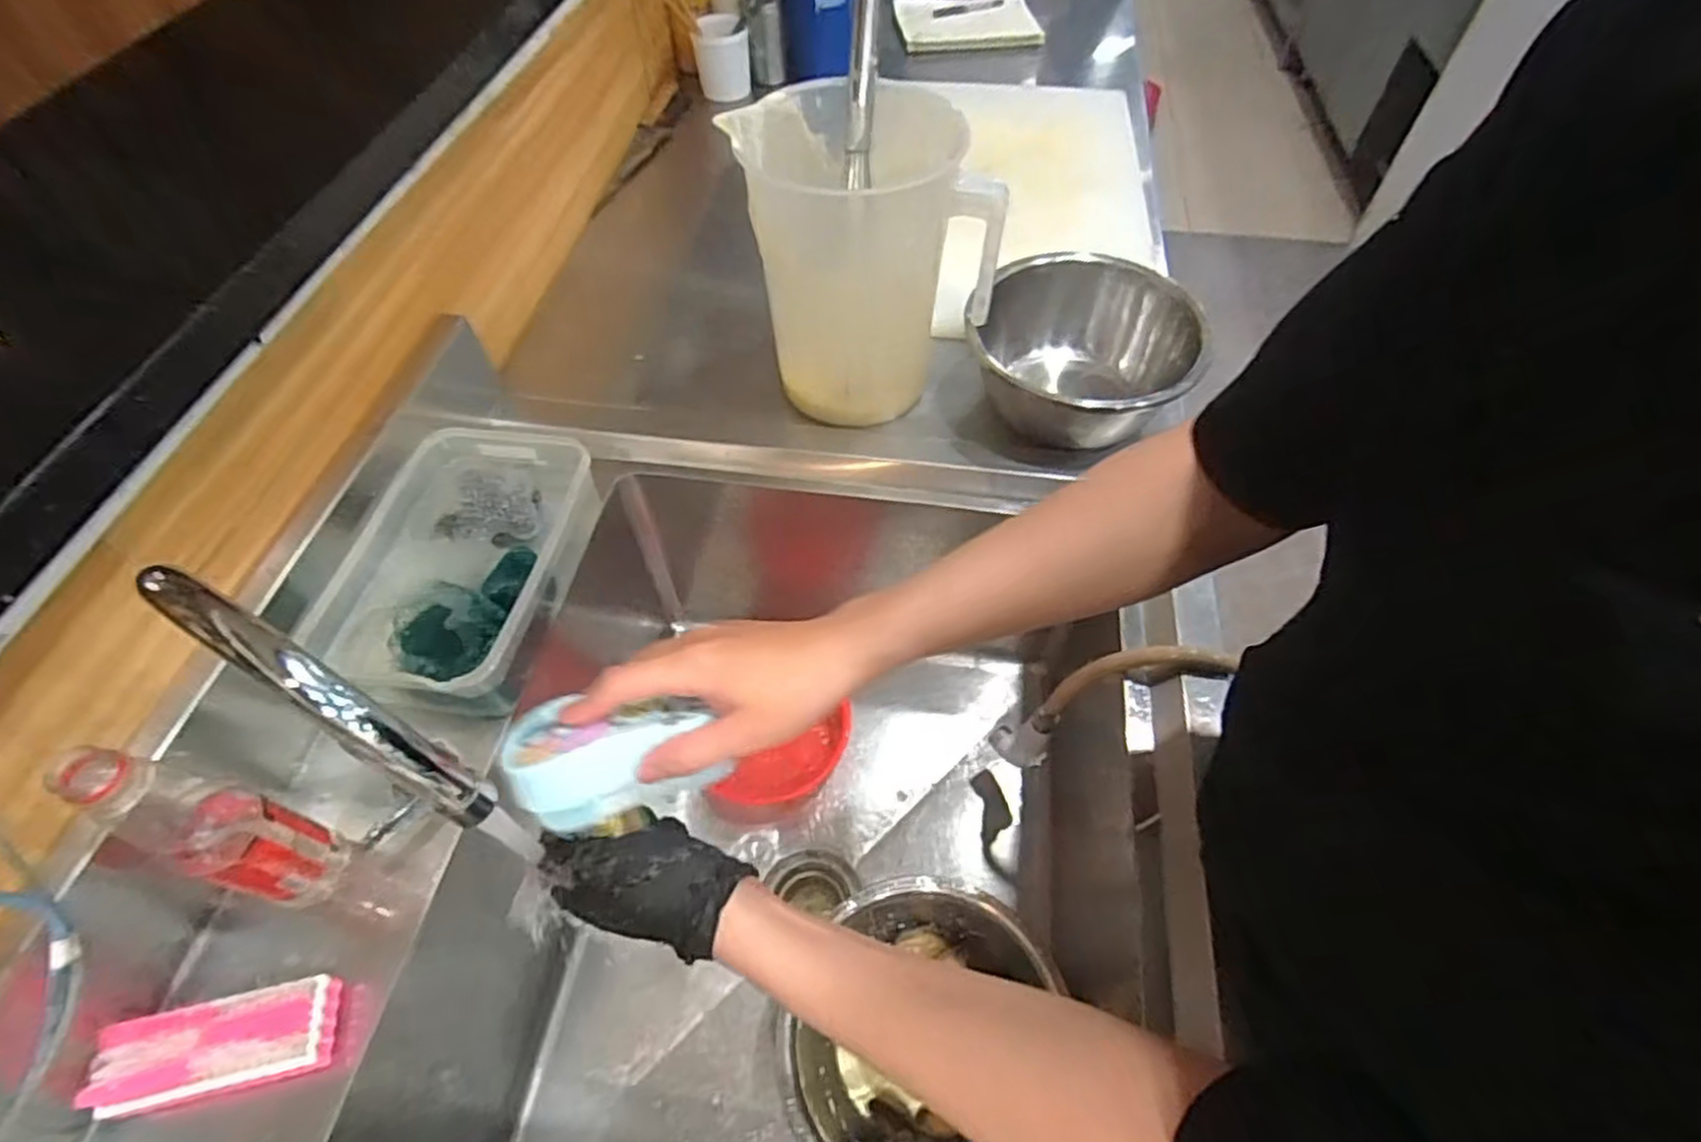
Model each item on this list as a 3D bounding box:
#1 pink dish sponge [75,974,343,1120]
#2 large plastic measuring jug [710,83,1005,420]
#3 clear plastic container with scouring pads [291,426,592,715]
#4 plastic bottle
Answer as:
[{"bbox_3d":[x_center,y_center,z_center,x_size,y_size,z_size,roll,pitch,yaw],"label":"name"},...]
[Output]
[{"bbox_3d":[-0.403,0.301,0.482,0.128,0.032,0.055,-9,55,-5],"label":"pink dish sponge"},{"bbox_3d":[0.006,-0.303,0.743,0.203,0.245,0.171,-18,56,-11],"label":"large plastic measuring jug"},{"bbox_3d":[-0.342,-0.012,0.677,0.195,0.072,0.281,0,55,1],"label":"clear plastic container with scouring pads"},{"bbox_3d":[-0.393,0.162,0.474,0.050,0.201,0.054,15,57,12],"label":"plastic bottle"}]

